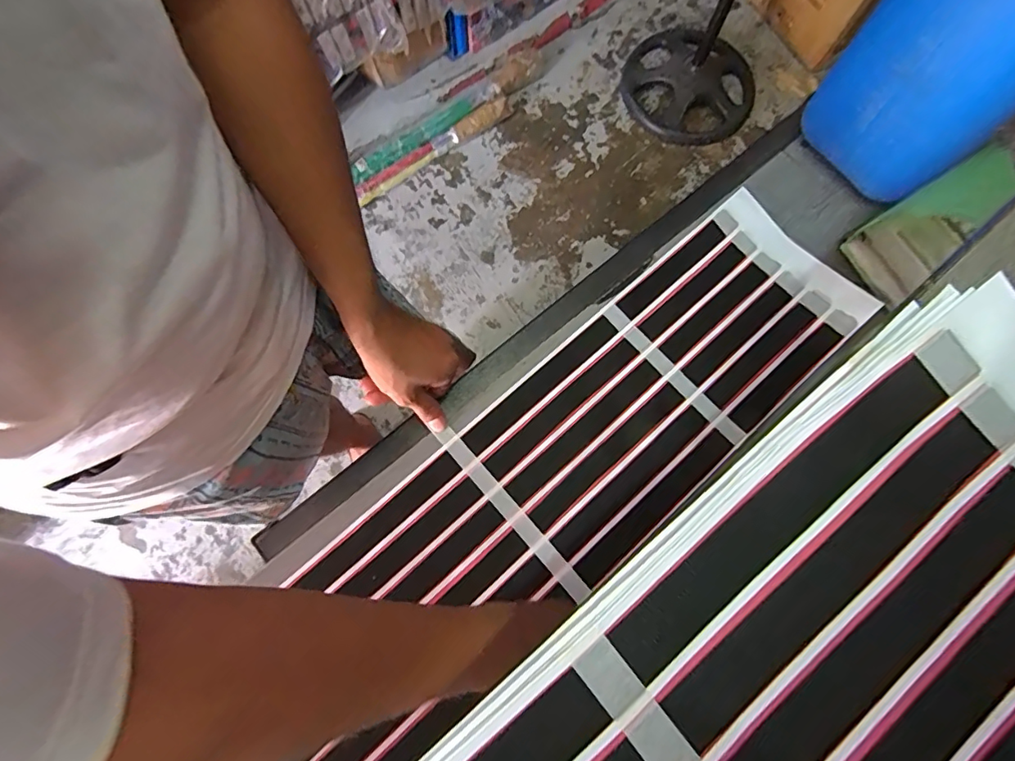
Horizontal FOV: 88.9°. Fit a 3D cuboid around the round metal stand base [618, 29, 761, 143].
[{"bbox_3d":[0.565,-0.927,1.610,0.411,0.060,0.414,0,75,-1],"label":"round metal stand base"}]

